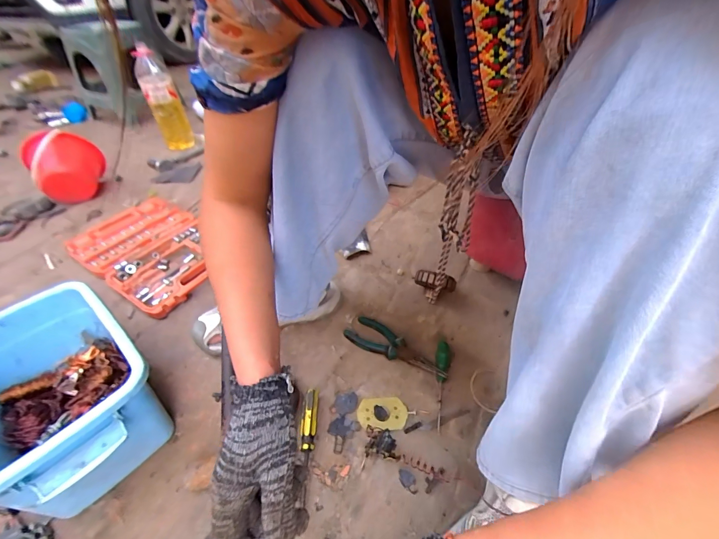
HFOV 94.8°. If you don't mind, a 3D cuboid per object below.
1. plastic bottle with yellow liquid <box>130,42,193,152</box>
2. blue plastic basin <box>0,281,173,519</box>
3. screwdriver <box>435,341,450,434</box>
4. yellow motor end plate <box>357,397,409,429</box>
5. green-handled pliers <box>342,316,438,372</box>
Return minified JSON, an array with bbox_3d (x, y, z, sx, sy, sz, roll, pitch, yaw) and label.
[{"bbox_3d":[-0.668,-0.563,1.142,0.099,0.319,0.100,-22,46,-17],"label":"plastic bottle with yellow liquid"},{"bbox_3d":[-0.389,0.174,0.446,0.289,0.169,0.189,30,53,30],"label":"blue plastic basin"},{"bbox_3d":[0.129,0.179,0.528,0.022,0.024,0.146,8,44,13],"label":"screwdriver"},{"bbox_3d":[0.034,0.217,0.503,0.074,0.004,0.047,-1,43,3],"label":"yellow motor end plate"},{"bbox_3d":[0.052,0.131,0.579,0.168,0.028,0.069,28,51,30],"label":"green-handled pliers"}]

